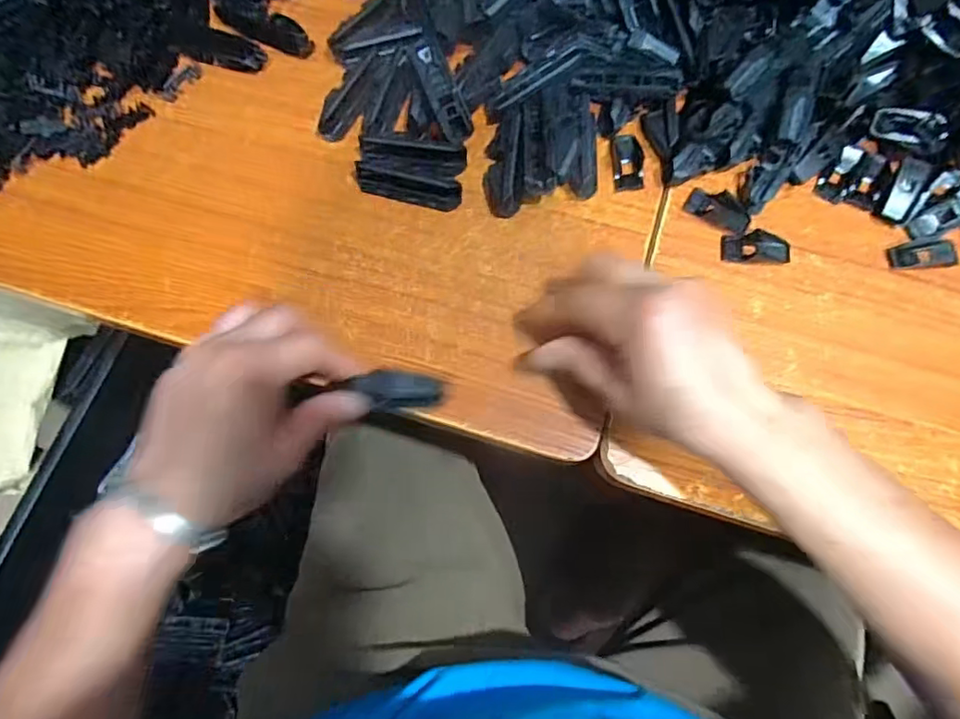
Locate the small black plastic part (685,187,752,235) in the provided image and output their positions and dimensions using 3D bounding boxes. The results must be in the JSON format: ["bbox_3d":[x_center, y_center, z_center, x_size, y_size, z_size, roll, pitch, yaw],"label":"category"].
[{"bbox_3d":[0.158,-0.100,0.371,0.042,0.005,0.023,26,78,8],"label":"small black plastic part"}]

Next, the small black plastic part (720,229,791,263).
[{"bbox_3d":[0.179,-0.073,0.363,0.044,0.007,0.019,5,76,3],"label":"small black plastic part"}]

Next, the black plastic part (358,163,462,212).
[{"bbox_3d":[-0.049,-0.116,0.379,0.073,0.016,0.015,13,76,5],"label":"black plastic part"}]

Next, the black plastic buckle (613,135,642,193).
[{"bbox_3d":[0.101,-0.136,0.384,0.019,0.005,0.043,1,75,2],"label":"black plastic buckle"}]

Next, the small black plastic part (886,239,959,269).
[{"bbox_3d":[0.287,-0.068,0.361,0.042,0.004,0.018,-4,75,1],"label":"small black plastic part"}]

